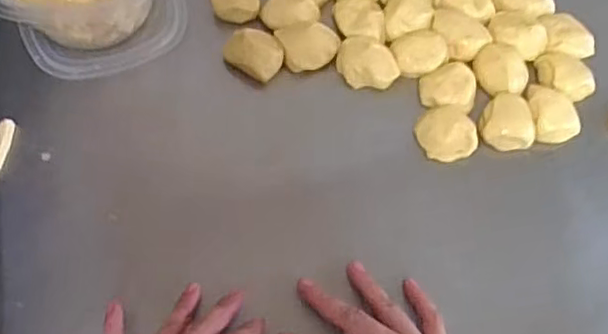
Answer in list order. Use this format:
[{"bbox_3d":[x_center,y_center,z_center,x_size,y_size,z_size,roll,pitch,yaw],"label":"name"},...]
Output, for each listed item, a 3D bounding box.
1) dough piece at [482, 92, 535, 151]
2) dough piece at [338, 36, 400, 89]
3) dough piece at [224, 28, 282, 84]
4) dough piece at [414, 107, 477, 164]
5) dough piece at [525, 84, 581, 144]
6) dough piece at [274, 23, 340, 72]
[{"bbox_3d":[0.191,-0.041,0.580,0.048,0.025,0.050,1,65,-2],"label":"dough piece"},{"bbox_3d":[0.060,-0.100,0.606,0.044,0.031,0.059,-32,70,-16],"label":"dough piece"},{"bbox_3d":[-0.048,-0.107,0.601,0.053,0.033,0.041,23,66,9],"label":"dough piece"},{"bbox_3d":[0.132,-0.033,0.572,0.050,0.036,0.057,-27,69,-14],"label":"dough piece"},{"bbox_3d":[0.233,-0.051,0.588,0.046,0.024,0.058,-10,66,-7],"label":"dough piece"},{"bbox_3d":[0.005,-0.117,0.610,0.056,0.029,0.042,-11,66,-7],"label":"dough piece"}]

